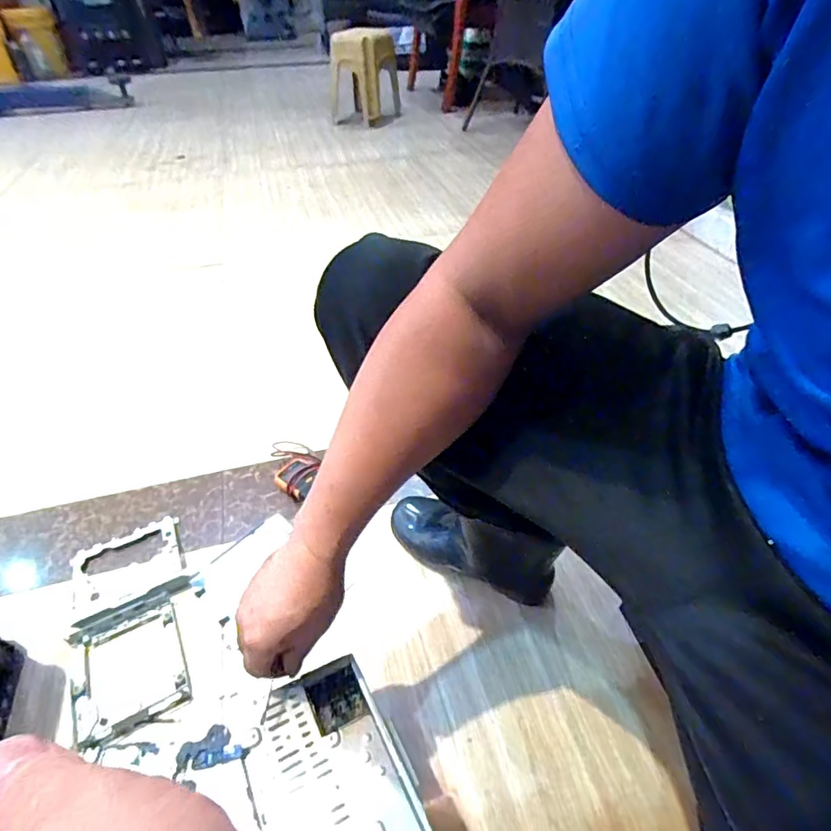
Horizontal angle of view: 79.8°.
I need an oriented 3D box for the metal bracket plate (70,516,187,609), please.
[{"bbox_3d":[-0.408,0.209,0.707,0.143,0.016,0.124,-21,46,-21],"label":"metal bracket plate"}]

